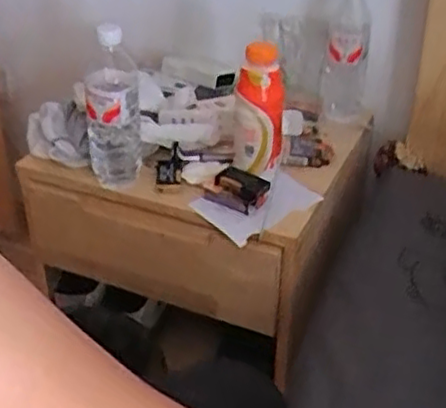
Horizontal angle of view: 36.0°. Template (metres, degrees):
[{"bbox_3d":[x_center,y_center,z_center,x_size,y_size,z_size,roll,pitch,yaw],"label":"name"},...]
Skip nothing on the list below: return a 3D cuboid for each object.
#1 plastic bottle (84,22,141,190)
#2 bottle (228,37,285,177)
[{"bbox_3d":[-0.153,-0.131,0.944,0.073,0.214,0.076,-2,32,-3],"label":"plastic bottle"},{"bbox_3d":[0.048,-0.136,0.951,0.071,0.174,0.079,3,32,5],"label":"bottle"}]

